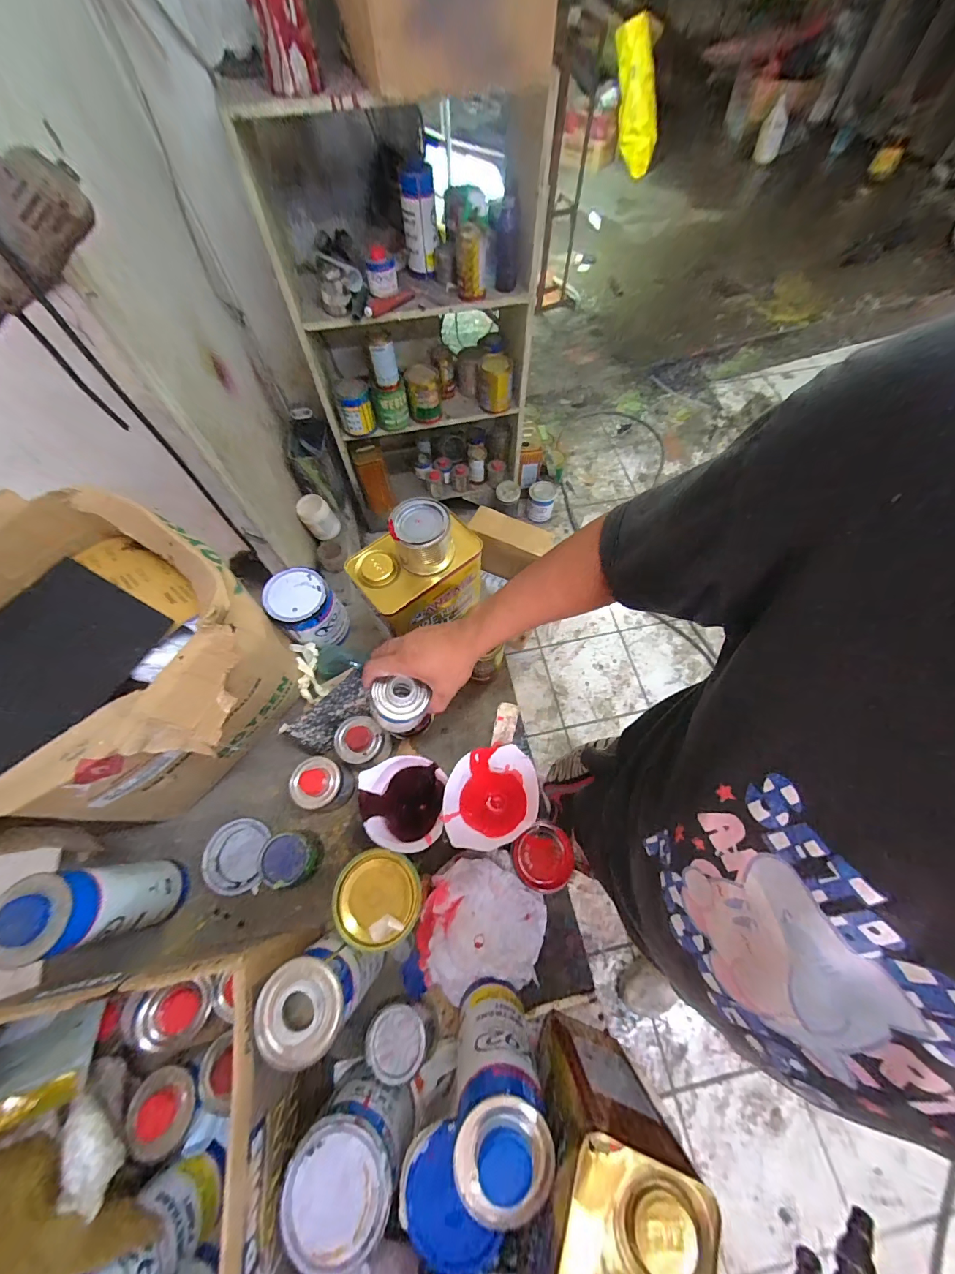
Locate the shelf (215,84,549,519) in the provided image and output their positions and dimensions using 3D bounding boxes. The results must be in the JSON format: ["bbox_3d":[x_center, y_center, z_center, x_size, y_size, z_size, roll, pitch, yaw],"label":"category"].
[{"bbox_3d":[-0.170,-0.934,1.326,0.674,1.064,0.395,-10,65,-3],"label":"shelf"}]

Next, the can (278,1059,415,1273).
[{"bbox_3d":[-0.129,0.552,0.447,0.107,0.123,0.103,13,66,7],"label":"can"}]

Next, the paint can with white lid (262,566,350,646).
[{"bbox_3d":[-0.288,-0.045,0.709,0.094,0.120,0.096,-1,65,1],"label":"paint can with white lid"}]

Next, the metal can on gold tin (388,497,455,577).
[{"bbox_3d":[-0.068,-0.126,0.523,0.071,0.066,0.070,-1,65,1],"label":"metal can on gold tin"}]

